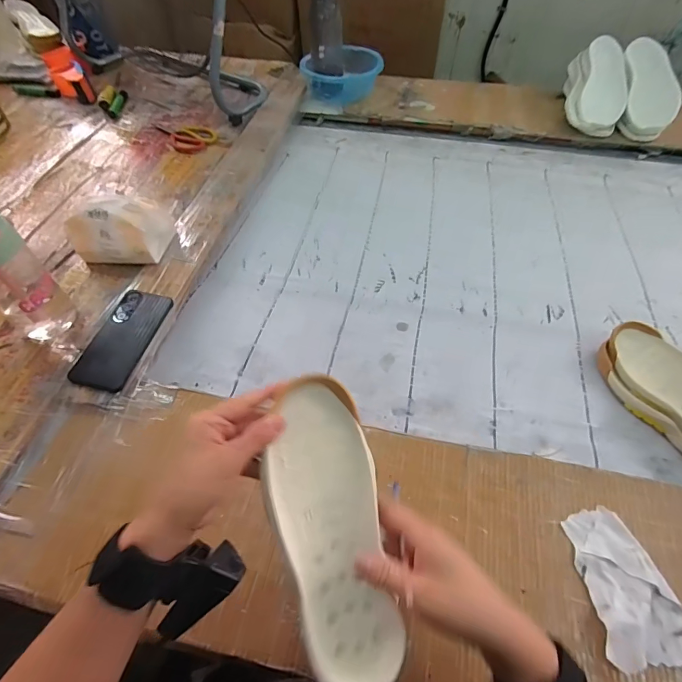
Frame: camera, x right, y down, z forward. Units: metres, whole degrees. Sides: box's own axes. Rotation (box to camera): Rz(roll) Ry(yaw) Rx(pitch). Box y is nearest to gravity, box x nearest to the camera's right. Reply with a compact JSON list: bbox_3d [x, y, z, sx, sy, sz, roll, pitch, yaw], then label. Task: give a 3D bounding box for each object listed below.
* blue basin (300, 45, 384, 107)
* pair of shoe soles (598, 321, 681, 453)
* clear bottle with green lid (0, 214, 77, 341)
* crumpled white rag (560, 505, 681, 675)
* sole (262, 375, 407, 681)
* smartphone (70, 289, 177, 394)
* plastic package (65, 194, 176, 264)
[{"bbox_3d":[0.012,-0.734,1.080,0.199,0.080,0.199,0,56,0],"label":"blue basin"},{"bbox_3d":[0.460,0.074,0.538,0.094,0.071,0.226,-18,57,-12],"label":"pair of shoe soles"},{"bbox_3d":[-0.458,-0.085,0.543,0.086,0.185,0.081,19,58,13],"label":"clear bottle with green lid"},{"bbox_3d":[0.295,0.247,0.402,0.091,0.018,0.136,-5,56,-3],"label":"crumpled white rag"},{"bbox_3d":[-0.009,0.137,0.299,0.083,0.029,0.213,-9,74,-6],"label":"sole"},{"bbox_3d":[-0.325,-0.005,0.582,0.080,0.018,0.164,12,56,8],"label":"smartphone"},{"bbox_3d":[-0.381,-0.190,0.670,0.159,0.098,0.088,7,56,5],"label":"plastic package"}]

